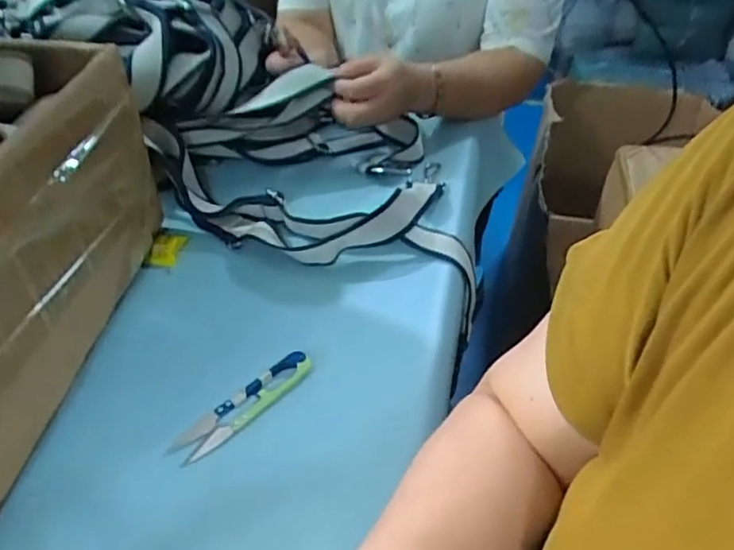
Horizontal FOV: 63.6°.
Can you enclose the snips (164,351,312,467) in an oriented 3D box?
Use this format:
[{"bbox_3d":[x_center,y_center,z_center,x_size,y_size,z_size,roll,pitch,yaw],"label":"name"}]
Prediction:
[{"bbox_3d":[-0.091,0.096,0.443,0.120,0.013,0.029,-31,50,-32],"label":"snips"}]

